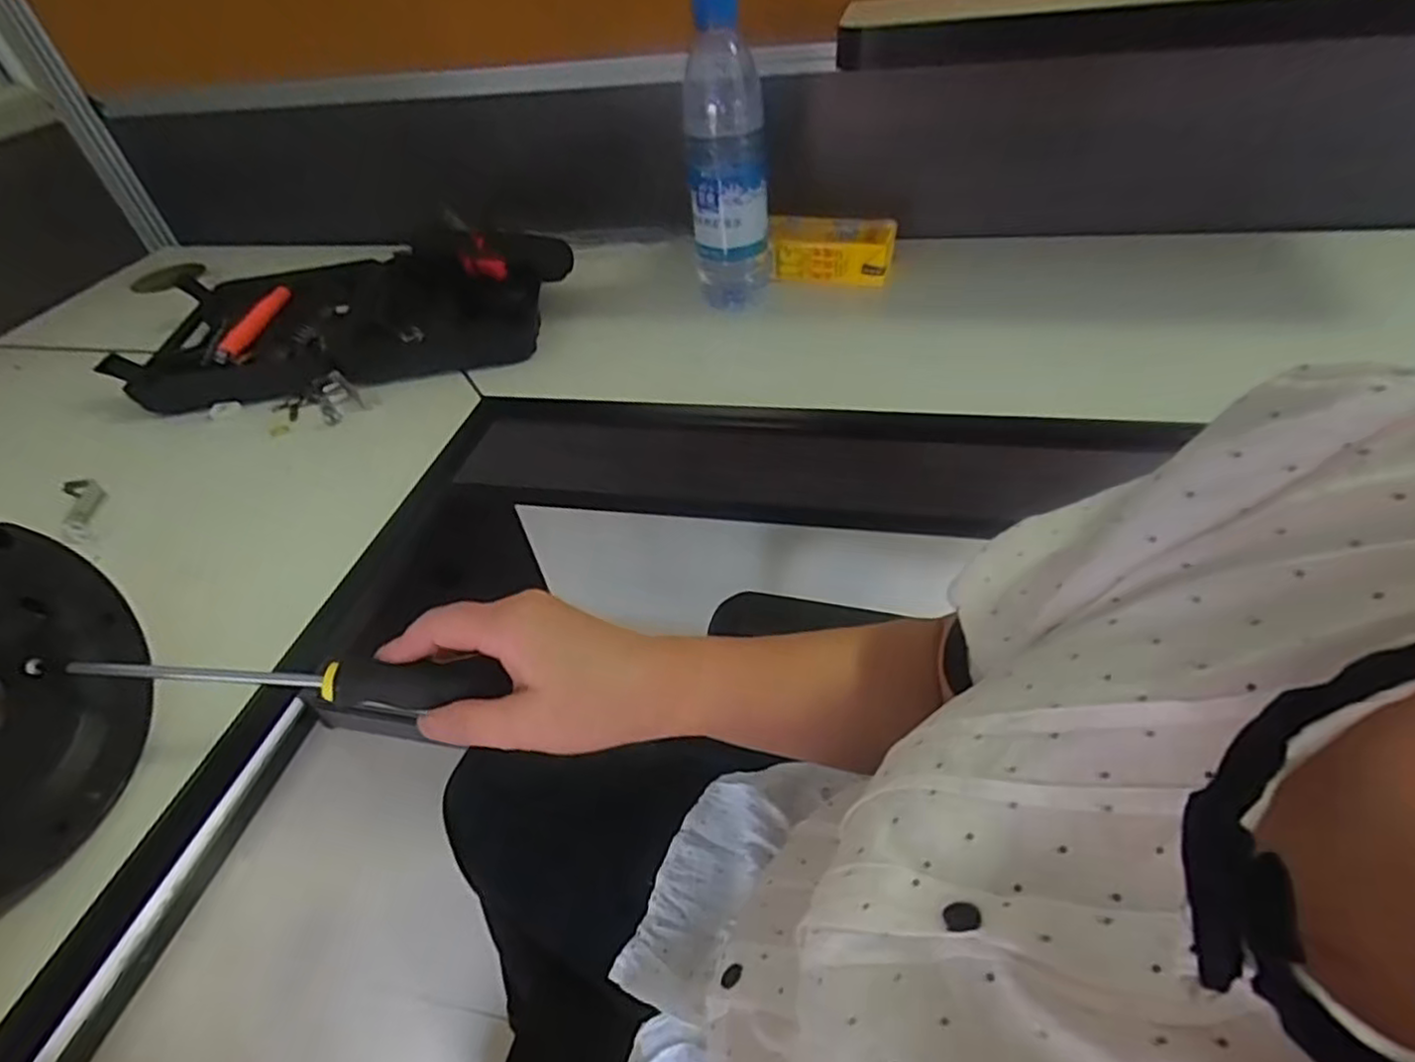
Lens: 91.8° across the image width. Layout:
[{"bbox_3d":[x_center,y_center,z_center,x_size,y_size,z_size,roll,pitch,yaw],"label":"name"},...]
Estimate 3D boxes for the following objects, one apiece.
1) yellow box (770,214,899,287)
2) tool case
[{"bbox_3d":[0.110,-0.249,0.608,0.107,0.043,0.054,6,45,13],"label":"yellow box"},{"bbox_3d":[-0.312,-0.210,0.619,0.381,0.063,0.216,-9,44,-1],"label":"tool case"}]

